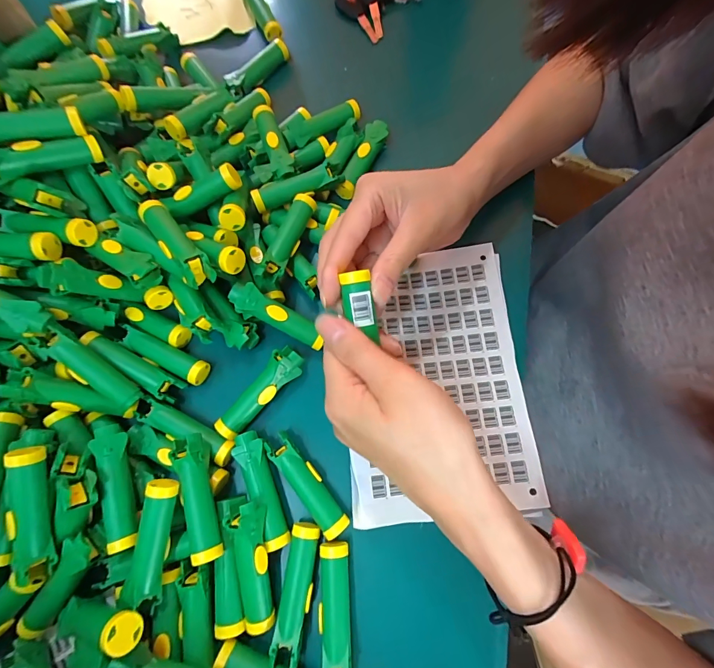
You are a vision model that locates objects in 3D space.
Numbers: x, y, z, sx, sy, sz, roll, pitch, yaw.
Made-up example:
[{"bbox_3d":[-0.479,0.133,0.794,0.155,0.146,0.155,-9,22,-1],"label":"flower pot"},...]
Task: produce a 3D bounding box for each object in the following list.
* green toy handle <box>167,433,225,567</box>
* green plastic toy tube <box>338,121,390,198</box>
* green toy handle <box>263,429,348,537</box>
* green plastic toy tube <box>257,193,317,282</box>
[{"bbox_3d":[-0.109,0.110,0.253,0.024,0.022,0.078,-14,74,-2],"label":"green toy handle"},{"bbox_3d":[0.005,-0.164,0.347,0.021,0.019,0.080,24,76,9],"label":"green plastic toy tube"},{"bbox_3d":[-0.036,0.108,0.269,0.020,0.021,0.078,-38,76,-8],"label":"green toy handle"},{"bbox_3d":[-0.056,-0.079,0.305,0.019,0.023,0.078,19,75,8],"label":"green plastic toy tube"}]

